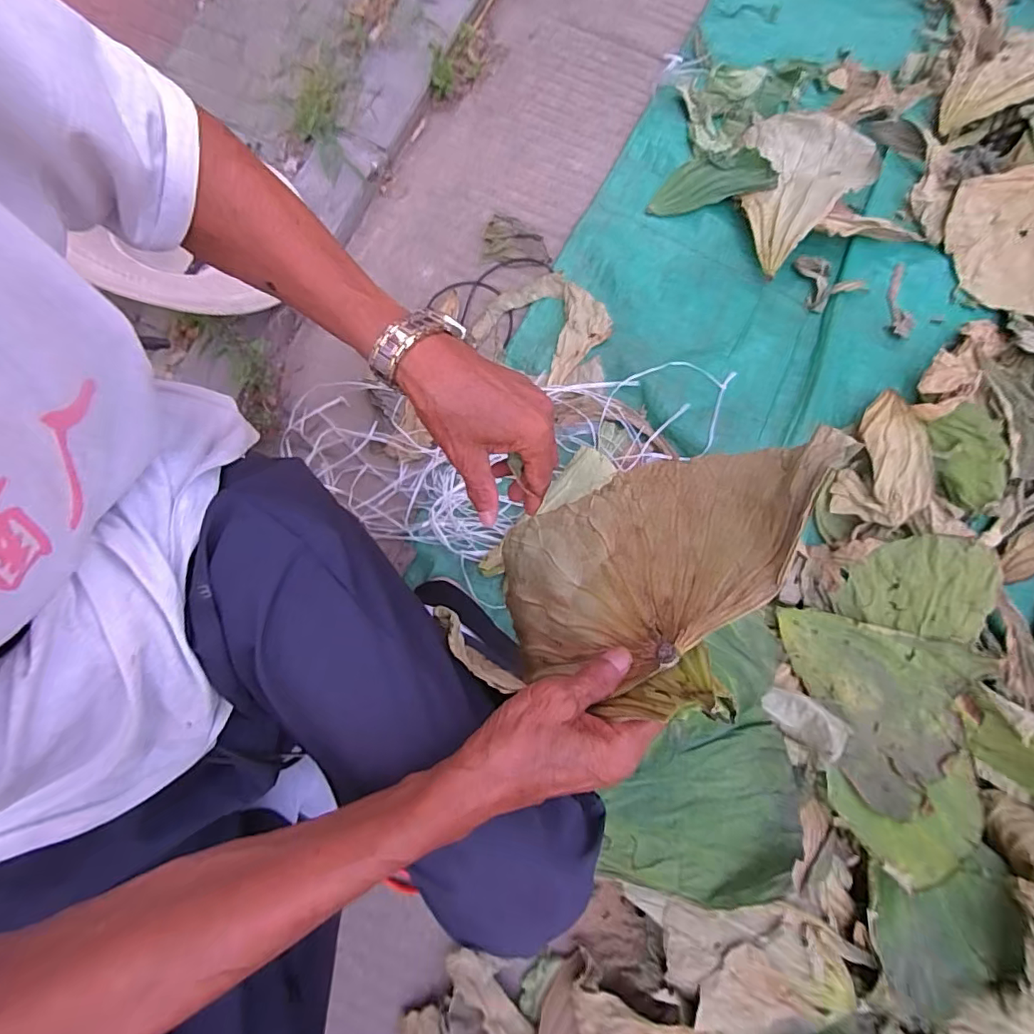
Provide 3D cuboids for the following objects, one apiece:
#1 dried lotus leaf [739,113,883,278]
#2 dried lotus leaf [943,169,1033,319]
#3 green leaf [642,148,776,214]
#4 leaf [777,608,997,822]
[{"bbox_3d":[0.449,-0.506,0.822,0.191,0.048,0.277,8,79,3],"label":"dried lotus leaf"},{"bbox_3d":[0.756,-0.415,0.800,0.173,0.027,0.212,2,106,16],"label":"dried lotus leaf"},{"bbox_3d":[0.303,-0.532,0.836,0.183,0.016,0.083,-7,78,16],"label":"green leaf"},{"bbox_3d":[0.452,0.244,0.662,0.266,0.063,0.214,12,79,4],"label":"leaf"}]

